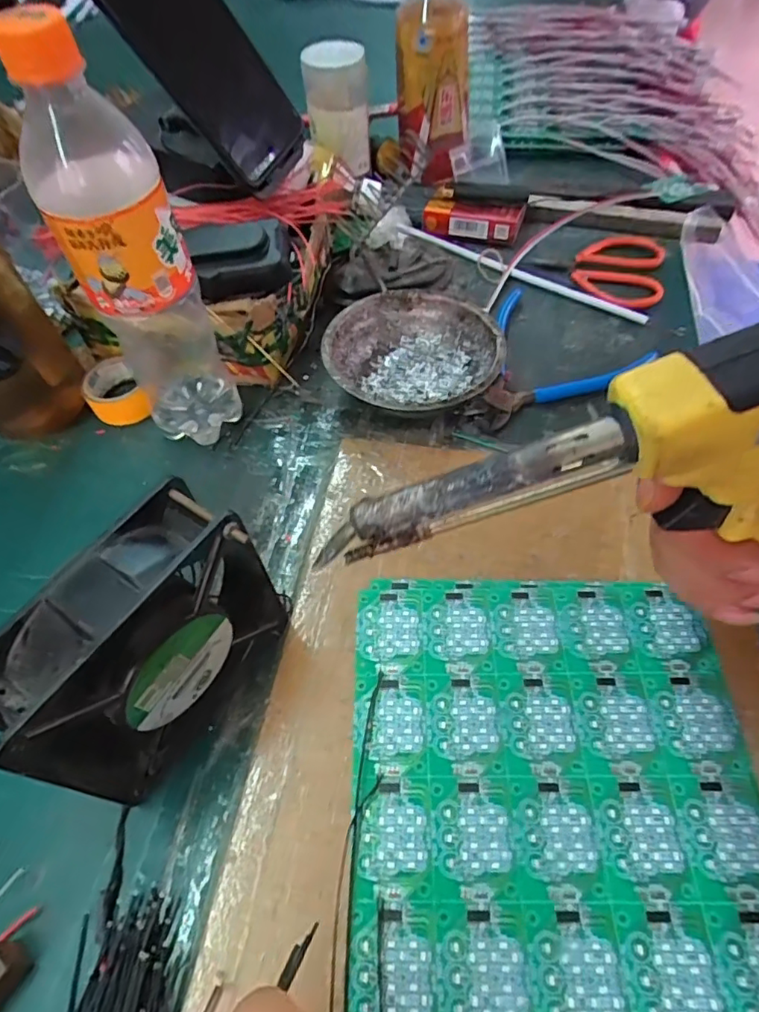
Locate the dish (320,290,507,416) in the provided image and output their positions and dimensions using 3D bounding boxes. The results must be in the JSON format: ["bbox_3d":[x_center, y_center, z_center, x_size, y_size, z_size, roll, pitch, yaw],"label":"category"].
[{"bbox_3d":[0.025,-0.104,0.417,0.120,0.041,0.123,-2,55,2],"label":"dish"}]

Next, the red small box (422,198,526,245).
[{"bbox_3d":[0.086,-0.268,0.525,0.090,0.022,0.026,13,57,12],"label":"red small box"}]

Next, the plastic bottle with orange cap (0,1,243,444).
[{"bbox_3d":[-0.139,-0.130,0.330,0.064,0.238,0.063,-24,57,-13],"label":"plastic bottle with orange cap"}]

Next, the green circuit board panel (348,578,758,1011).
[{"bbox_3d":[0.084,0.129,0.274,0.188,0.004,0.198,-1,55,2],"label":"green circuit board panel"}]

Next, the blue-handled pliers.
[{"bbox_3d":[0.120,-0.107,0.428,0.127,0.012,0.131,34,64,24],"label":"blue-handled pliers"}]

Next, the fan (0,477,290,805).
[{"bbox_3d":[-0.103,0.067,0.264,0.048,0.120,0.118,34,64,24],"label":"fan"}]

